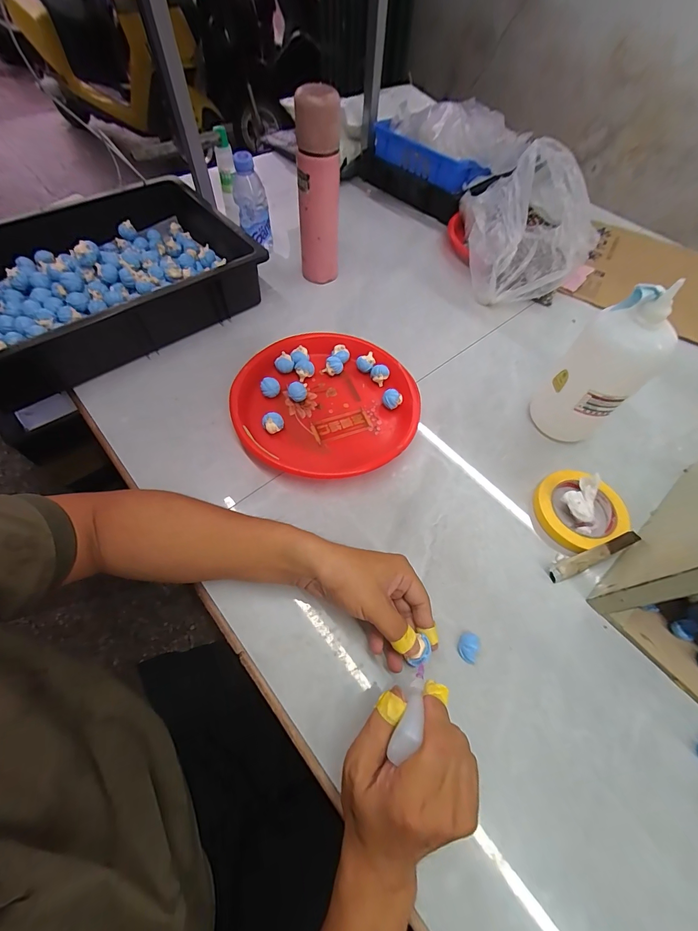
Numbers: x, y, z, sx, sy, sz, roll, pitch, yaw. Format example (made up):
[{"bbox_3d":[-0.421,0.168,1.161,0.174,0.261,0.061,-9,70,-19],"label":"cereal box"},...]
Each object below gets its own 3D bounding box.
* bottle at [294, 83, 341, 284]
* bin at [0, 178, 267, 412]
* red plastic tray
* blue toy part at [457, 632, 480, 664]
[{"bbox_3d":[-0.049,-0.419,0.580,0.066,0.254,0.057,-1,59,-3],"label":"bottle"},{"bbox_3d":[-0.403,-0.297,0.587,0.443,0.106,0.330,-35,67,-21],"label":"bin"},{"bbox_3d":[-0.031,-0.087,0.515,0.248,0.040,0.244,-34,66,-20],"label":"red plastic tray"},{"bbox_3d":[0.124,0.188,0.375,0.017,0.017,0.029,18,60,8],"label":"blue toy part"}]

